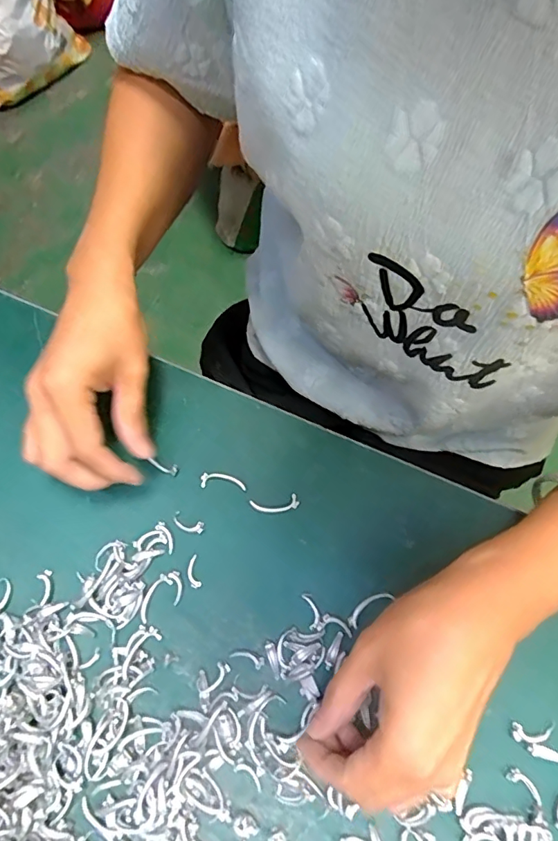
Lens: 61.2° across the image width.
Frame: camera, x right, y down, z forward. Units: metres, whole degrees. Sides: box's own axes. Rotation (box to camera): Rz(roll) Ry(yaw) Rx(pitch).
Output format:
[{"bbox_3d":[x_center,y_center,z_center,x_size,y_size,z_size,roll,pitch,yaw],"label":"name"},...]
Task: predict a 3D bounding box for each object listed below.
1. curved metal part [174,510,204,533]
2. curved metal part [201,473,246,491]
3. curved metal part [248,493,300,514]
[{"bbox_3d":[-0.058,0.065,0.300,0.021,0.004,0.009,21,73,8],"label":"curved metal part"},{"bbox_3d":[-0.036,0.039,0.308,0.029,0.004,0.010,3,71,3],"label":"curved metal part"},{"bbox_3d":[-0.003,0.054,0.303,0.031,0.004,0.010,-9,71,-1],"label":"curved metal part"}]

